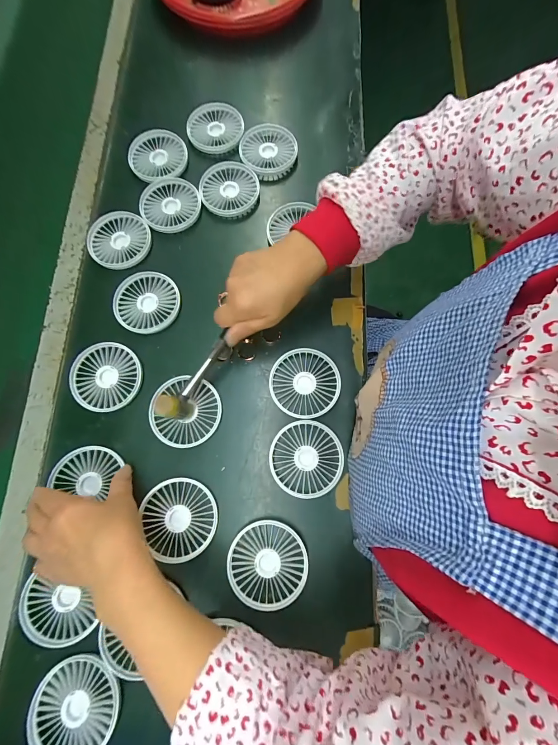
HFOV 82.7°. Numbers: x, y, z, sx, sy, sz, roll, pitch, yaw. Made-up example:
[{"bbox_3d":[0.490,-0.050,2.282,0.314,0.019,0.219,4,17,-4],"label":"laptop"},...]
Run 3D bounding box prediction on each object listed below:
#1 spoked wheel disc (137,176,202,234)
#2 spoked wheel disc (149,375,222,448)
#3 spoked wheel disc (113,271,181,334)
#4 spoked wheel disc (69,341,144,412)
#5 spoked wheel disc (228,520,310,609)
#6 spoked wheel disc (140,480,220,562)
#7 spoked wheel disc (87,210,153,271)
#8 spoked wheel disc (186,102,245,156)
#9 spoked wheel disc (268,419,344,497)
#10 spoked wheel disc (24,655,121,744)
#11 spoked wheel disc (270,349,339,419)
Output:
[{"bbox_3d":[-0.158,-0.243,0.462,0.083,0.011,0.082,0,78,-1],"label":"spoked wheel disc"},{"bbox_3d":[-0.118,0.048,0.400,0.087,0.007,0.086,0,78,-1],"label":"spoked wheel disc"},{"bbox_3d":[-0.181,-0.095,0.432,0.086,0.008,0.087,0,78,-1],"label":"spoked wheel disc"},{"bbox_3d":[-0.222,0.005,0.407,0.088,0.008,0.086,0,78,-1],"label":"spoked wheel disc"},{"bbox_3d":[-0.014,0.217,0.363,0.085,0.016,0.089,0,78,-1],"label":"spoked wheel disc"},{"bbox_3d":[-0.114,0.170,0.371,0.078,0.009,0.087,-17,78,-5],"label":"spoked wheel disc"},{"bbox_3d":[-0.228,-0.187,0.450,0.084,0.009,0.084,0,78,-1],"label":"spoked wheel disc"},{"bbox_3d":[-0.098,-0.378,0.492,0.081,0.017,0.081,0,78,-1],"label":"spoked wheel disc"},{"bbox_3d":[0.034,0.105,0.389,0.088,0.012,0.087,0,78,-1],"label":"spoked wheel disc"},{"bbox_3d":[-0.211,0.348,0.326,0.089,0.013,0.085,0,78,-1],"label":"spoked wheel disc"},{"bbox_3d":[0.034,0.013,0.410,0.087,0.010,0.087,0,78,-1],"label":"spoked wheel disc"}]

